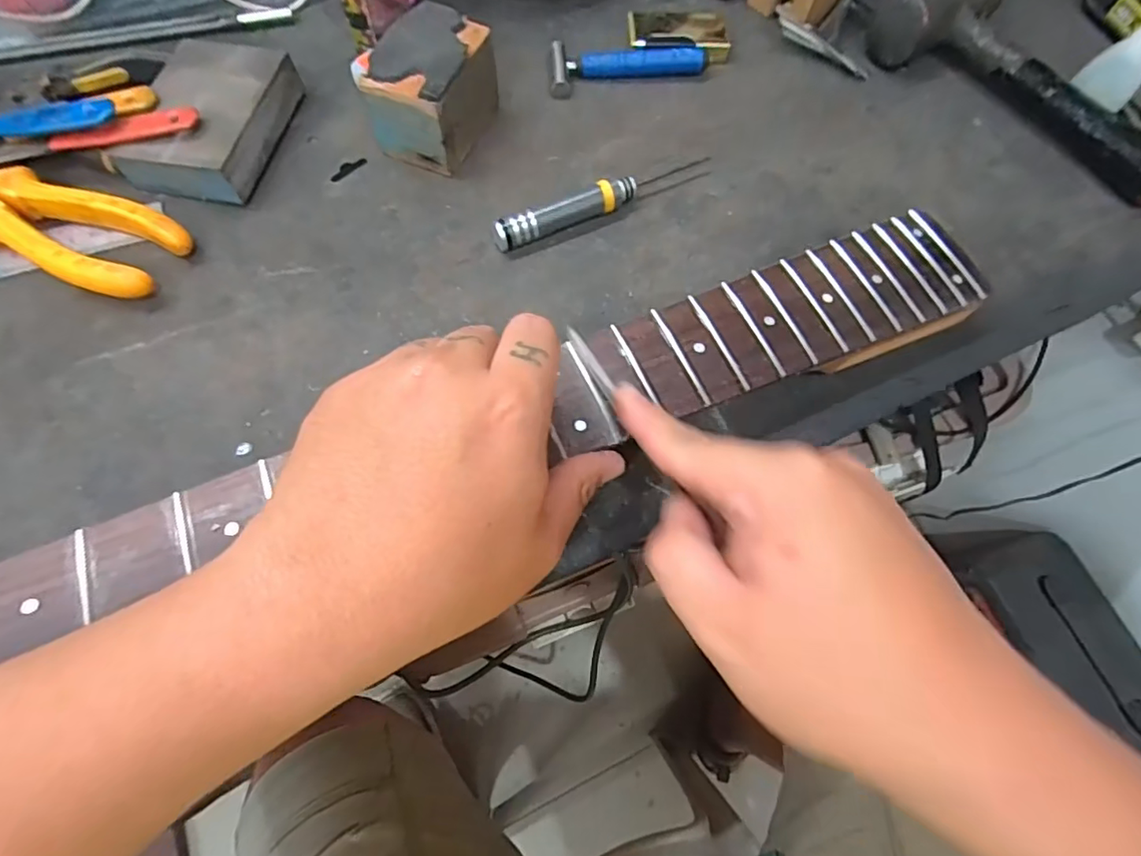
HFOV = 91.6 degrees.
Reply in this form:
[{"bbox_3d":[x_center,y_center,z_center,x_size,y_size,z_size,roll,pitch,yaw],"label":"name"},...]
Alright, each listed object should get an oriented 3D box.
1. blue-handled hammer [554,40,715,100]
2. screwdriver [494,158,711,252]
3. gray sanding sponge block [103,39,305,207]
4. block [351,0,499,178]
[{"bbox_3d":[0.040,-0.246,0.375,0.106,0.014,0.036,-5,70,-4],"label":"blue-handled hammer"},{"bbox_3d":[0.021,-0.136,0.331,0.139,0.018,0.015,-28,73,-12],"label":"screwdriver"},{"bbox_3d":[-0.217,-0.185,0.333,0.074,0.030,0.099,12,70,2],"label":"gray sanding sponge block"},{"bbox_3d":[-0.082,-0.200,0.331,0.055,0.055,0.075,22,70,6],"label":"block"}]

